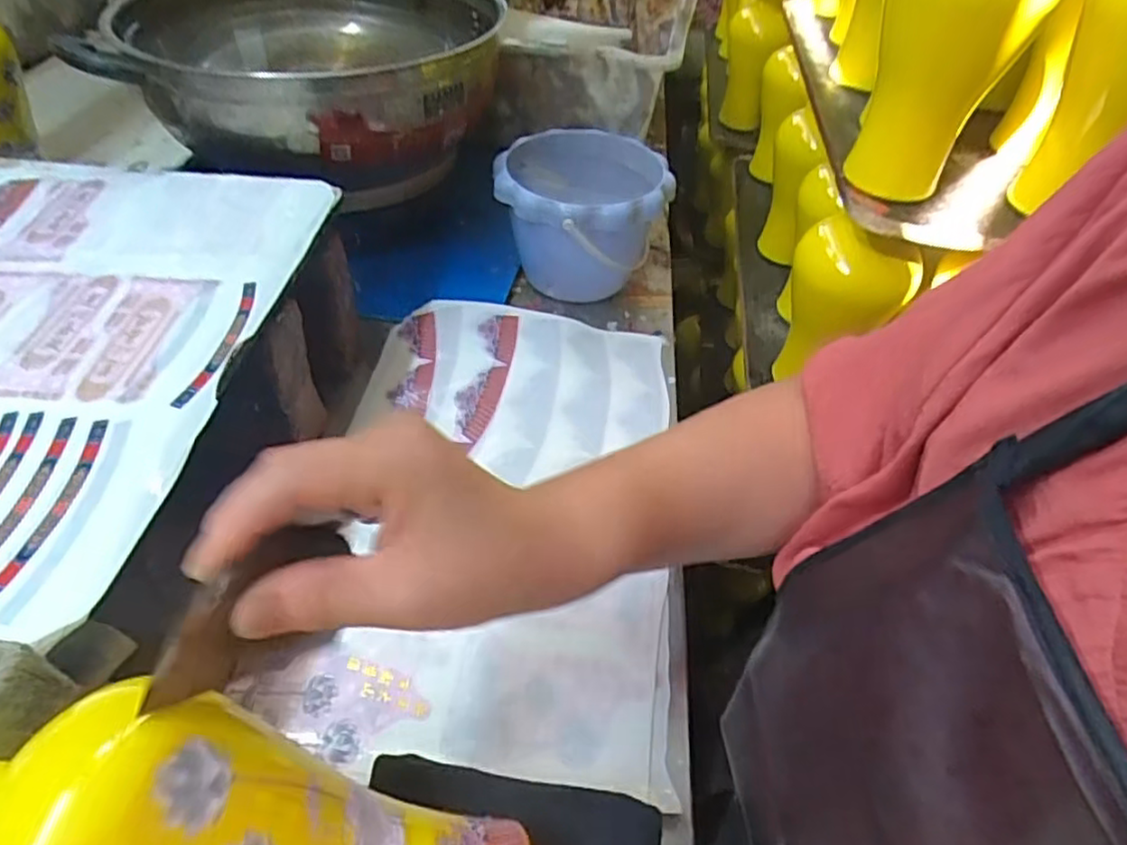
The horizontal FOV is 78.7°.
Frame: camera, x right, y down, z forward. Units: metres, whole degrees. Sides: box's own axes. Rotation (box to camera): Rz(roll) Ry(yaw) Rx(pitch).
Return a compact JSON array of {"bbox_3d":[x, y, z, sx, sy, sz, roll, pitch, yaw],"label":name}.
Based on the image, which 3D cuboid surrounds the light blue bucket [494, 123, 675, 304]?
[{"bbox_3d":[0.018,-0.193,0.667,0.158,0.112,0.165,4,45,-4],"label":"light blue bucket"}]

